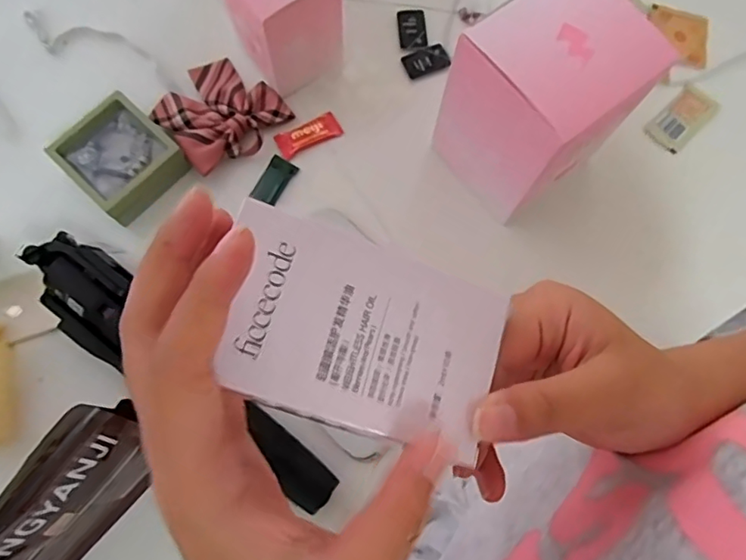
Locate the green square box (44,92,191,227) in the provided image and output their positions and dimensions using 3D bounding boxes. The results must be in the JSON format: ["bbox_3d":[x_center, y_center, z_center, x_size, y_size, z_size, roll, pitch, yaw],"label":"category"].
[{"bbox_3d":[-0.241,-0.115,0.527,0.094,0.041,0.094,42,79,9],"label":"green square box"}]

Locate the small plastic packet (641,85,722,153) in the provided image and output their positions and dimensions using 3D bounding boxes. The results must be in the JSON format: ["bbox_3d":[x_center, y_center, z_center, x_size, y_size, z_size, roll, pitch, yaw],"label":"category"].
[{"bbox_3d":[0.330,-0.175,0.577,0.083,0.017,0.042,-44,81,-11],"label":"small plastic packet"}]

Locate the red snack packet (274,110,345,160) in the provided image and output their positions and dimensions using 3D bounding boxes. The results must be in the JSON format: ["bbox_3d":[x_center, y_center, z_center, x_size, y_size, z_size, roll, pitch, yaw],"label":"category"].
[{"bbox_3d":[-0.066,-0.150,0.558,0.066,0.006,0.029,-29,78,-8],"label":"red snack packet"}]

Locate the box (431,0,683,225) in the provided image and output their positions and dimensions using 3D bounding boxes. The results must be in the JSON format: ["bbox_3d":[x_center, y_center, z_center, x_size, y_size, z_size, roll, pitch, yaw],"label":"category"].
[{"bbox_3d":[0.141,-0.147,0.478,0.135,0.169,0.128,-36,79,-10],"label":"box"}]

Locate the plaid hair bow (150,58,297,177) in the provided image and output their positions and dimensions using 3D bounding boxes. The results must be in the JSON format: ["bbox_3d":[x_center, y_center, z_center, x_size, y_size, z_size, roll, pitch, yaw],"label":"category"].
[{"bbox_3d":[-0.155,-0.172,0.552,0.111,0.024,0.109,-42,80,-11],"label":"plaid hair bow"}]

